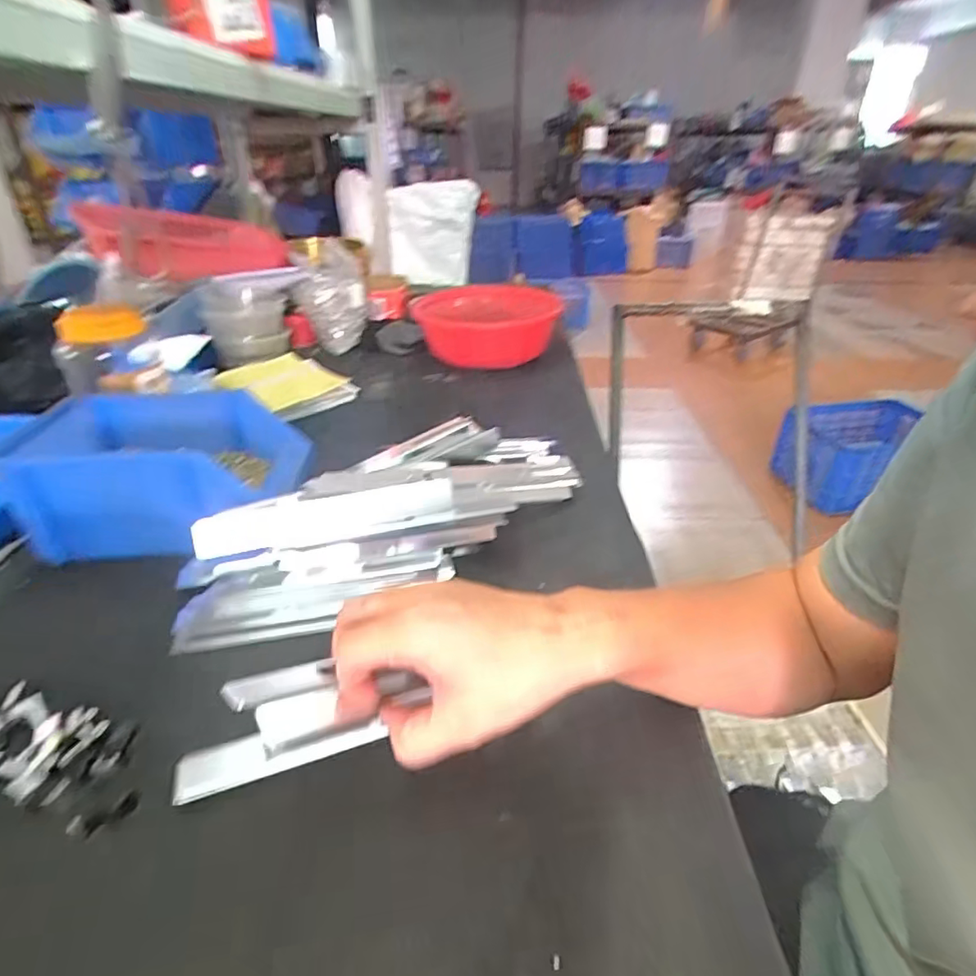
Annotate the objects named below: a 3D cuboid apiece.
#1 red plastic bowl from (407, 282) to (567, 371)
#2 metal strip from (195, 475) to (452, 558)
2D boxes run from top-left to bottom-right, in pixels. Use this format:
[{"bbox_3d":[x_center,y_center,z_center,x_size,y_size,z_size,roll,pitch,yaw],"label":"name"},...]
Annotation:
[{"bbox_3d":[0.016,-0.300,1.053,0.294,0.111,0.308,0,31,0],"label":"red plastic bowl"},{"bbox_3d":[-0.133,0.025,0.481,0.211,0.037,0.015,-10,6,-20],"label":"metal strip"}]

